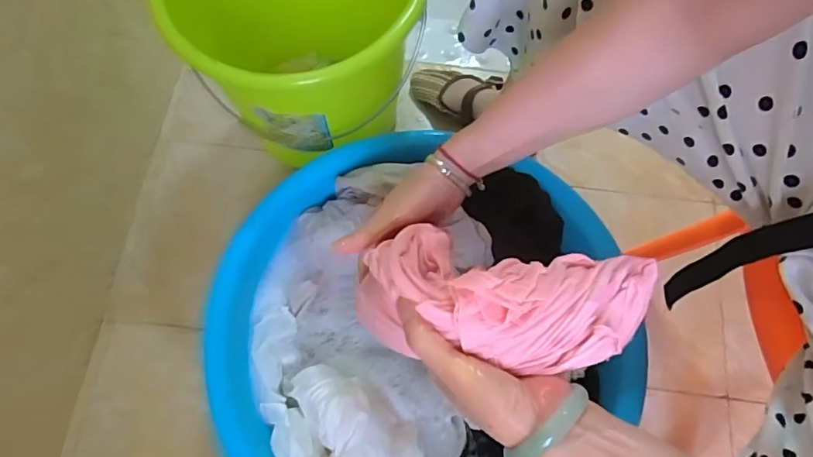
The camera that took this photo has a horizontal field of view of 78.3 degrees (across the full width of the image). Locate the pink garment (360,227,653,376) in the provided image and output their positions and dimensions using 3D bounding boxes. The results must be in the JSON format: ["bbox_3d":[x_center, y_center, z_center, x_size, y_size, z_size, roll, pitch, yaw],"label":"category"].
[{"bbox_3d":[0.064,0.049,0.338,0.189,0.068,0.089,5,74,17],"label":"pink garment"}]

